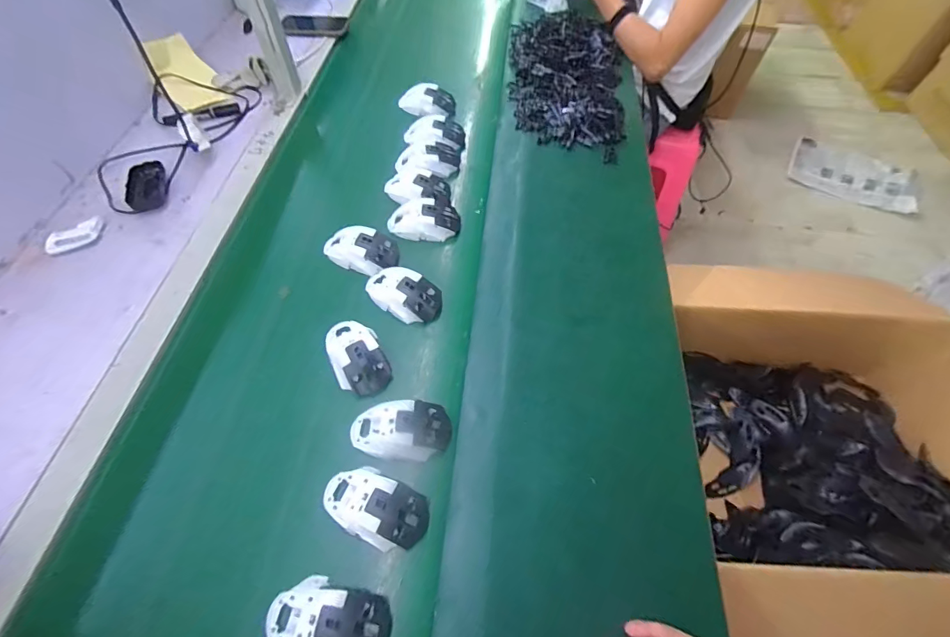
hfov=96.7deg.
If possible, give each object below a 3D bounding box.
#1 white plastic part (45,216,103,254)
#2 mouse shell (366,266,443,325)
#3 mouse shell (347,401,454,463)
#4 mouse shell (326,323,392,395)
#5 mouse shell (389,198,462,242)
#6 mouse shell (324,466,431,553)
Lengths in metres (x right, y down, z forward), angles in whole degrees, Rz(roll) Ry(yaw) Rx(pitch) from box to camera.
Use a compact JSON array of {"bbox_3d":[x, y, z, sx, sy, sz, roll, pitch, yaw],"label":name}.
[{"bbox_3d":[-0.647,-0.135,0.688,0.108,0.019,0.038,-17,61,8],"label":"white plastic part"},{"bbox_3d":[-0.103,-0.038,0.607,0.113,0.034,0.068,34,63,18],"label":"mouse shell"},{"bbox_3d":[-0.089,0.134,0.506,0.116,0.029,0.067,-2,61,0],"label":"mouse shell"},{"bbox_3d":[-0.157,0.046,0.558,0.067,0.036,0.109,-24,61,-13],"label":"mouse shell"},{"bbox_3d":[-0.082,-0.156,0.676,0.115,0.036,0.070,1,59,2],"label":"mouse shell"},{"bbox_3d":[-0.110,0.205,0.463,0.119,0.033,0.068,23,62,14],"label":"mouse shell"}]

